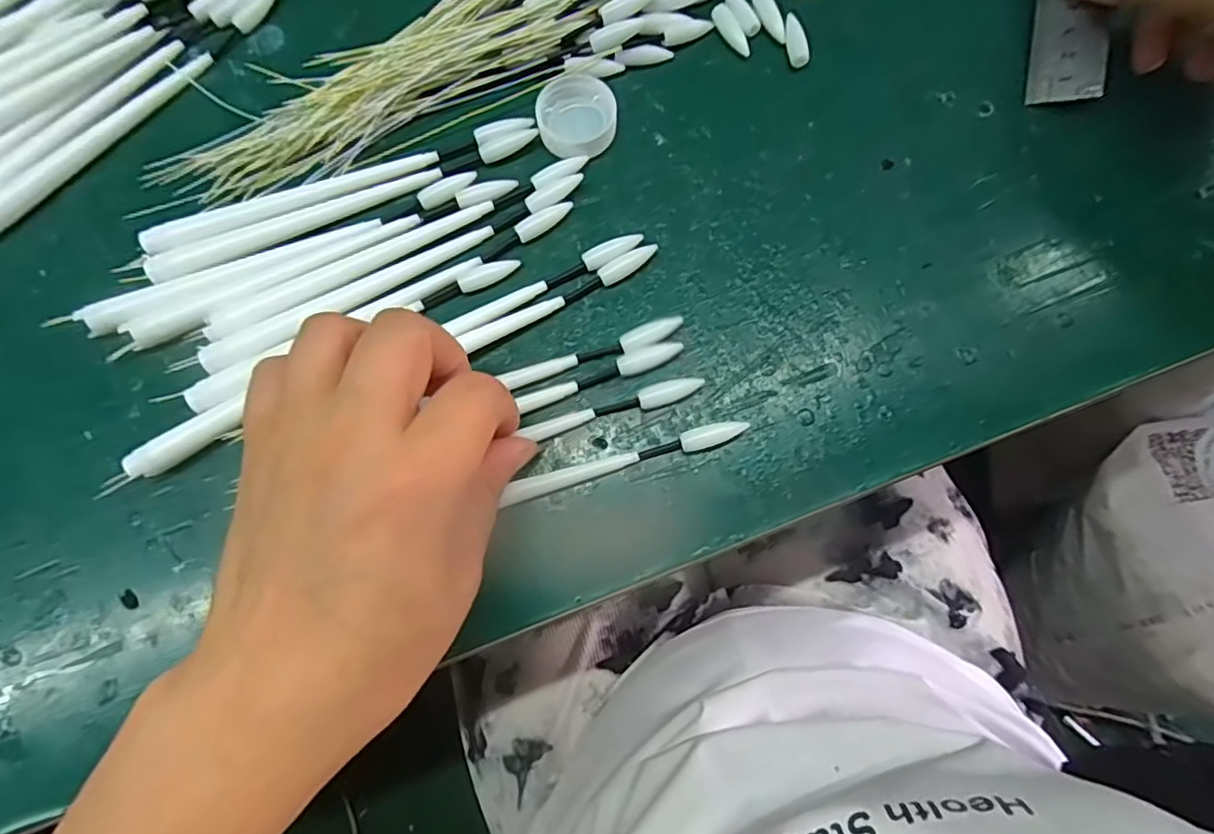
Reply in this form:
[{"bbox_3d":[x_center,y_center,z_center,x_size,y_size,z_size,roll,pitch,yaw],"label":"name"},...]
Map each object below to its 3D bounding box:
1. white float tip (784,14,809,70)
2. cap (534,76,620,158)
[{"bbox_3d":[0.079,-0.160,0.262,0.007,0.006,0.024,-8,78,-1],"label":"white float tip"},{"bbox_3d":[-0.012,-0.122,0.252,0.032,0.010,0.031,0,78,1],"label":"cap"}]

